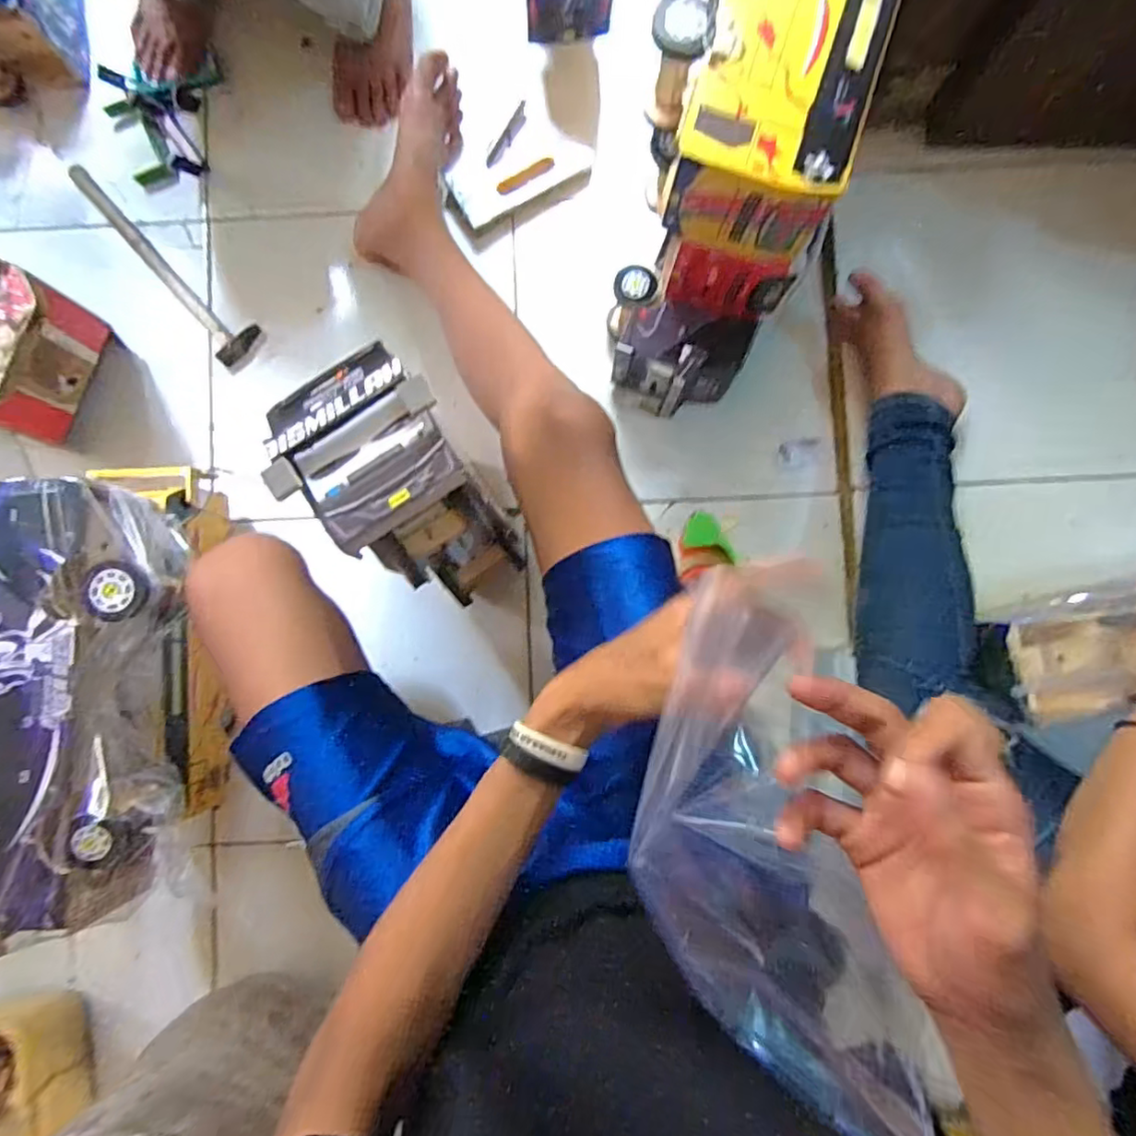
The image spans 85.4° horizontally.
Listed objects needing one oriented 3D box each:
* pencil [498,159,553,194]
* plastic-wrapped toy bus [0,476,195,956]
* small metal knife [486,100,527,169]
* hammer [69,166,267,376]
[{"bbox_3d":[-0.054,-0.505,0.795,0.082,0.009,0.017,-33,87,-2],"label":"pencil"},{"bbox_3d":[-0.446,0.114,0.547,0.172,0.123,0.368,-3,87,0],"label":"plastic-wrapped toy bus"},{"bbox_3d":[-0.077,-0.560,0.795,0.016,0.011,0.106,27,87,1],"label":"small metal knife"},{"bbox_3d":[-0.522,-0.392,0.796,0.068,0.024,0.332,-44,88,-2],"label":"hammer"}]

